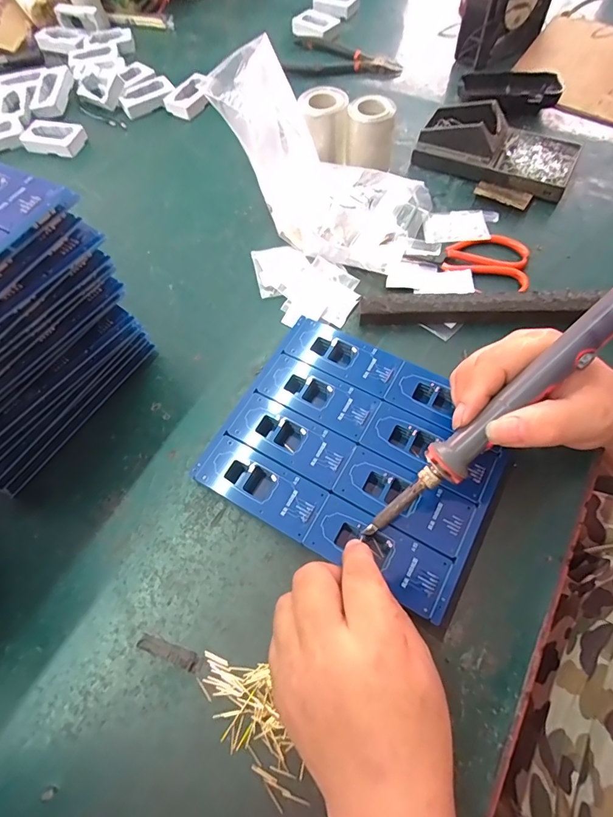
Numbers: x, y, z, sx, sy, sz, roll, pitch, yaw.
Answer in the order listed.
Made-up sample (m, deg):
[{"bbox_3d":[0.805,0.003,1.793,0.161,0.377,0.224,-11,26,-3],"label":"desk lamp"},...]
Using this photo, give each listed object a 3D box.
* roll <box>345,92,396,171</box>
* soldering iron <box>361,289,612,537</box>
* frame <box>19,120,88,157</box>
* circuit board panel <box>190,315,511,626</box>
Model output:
[{"bbox_3d":[0.066,-0.284,0.446,0.046,0.063,0.046,-1,64,3],"label":"roll"},{"bbox_3d":[0.116,0.002,0.248,0.223,0.019,0.022,-46,67,16],"label":"soldering iron"},{"bbox_3d":[-0.309,-0.332,0.521,0.074,0.013,0.049,15,66,10],"label":"frame"},{"bbox_3d":[0.039,0.027,0.314,0.192,0.005,0.160,27,69,15],"label":"circuit board panel"}]

